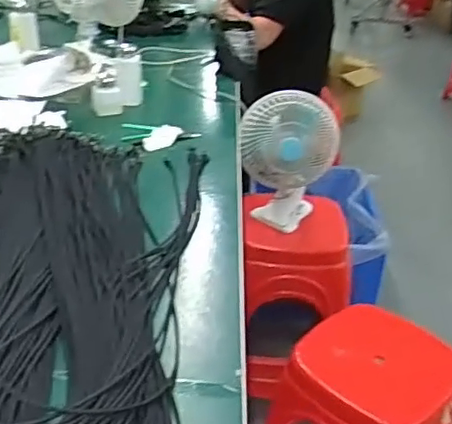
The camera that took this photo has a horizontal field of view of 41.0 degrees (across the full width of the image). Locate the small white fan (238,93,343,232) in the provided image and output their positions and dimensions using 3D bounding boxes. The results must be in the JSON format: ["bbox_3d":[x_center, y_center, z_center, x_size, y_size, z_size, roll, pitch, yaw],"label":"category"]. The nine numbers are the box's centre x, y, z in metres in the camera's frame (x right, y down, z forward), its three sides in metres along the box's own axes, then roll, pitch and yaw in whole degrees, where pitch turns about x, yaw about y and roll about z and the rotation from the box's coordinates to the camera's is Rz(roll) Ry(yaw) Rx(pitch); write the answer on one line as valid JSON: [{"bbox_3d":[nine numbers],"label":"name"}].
[{"bbox_3d":[0.138,-0.123,1.337,0.205,0.338,0.160,6,36,6],"label":"small white fan"}]

